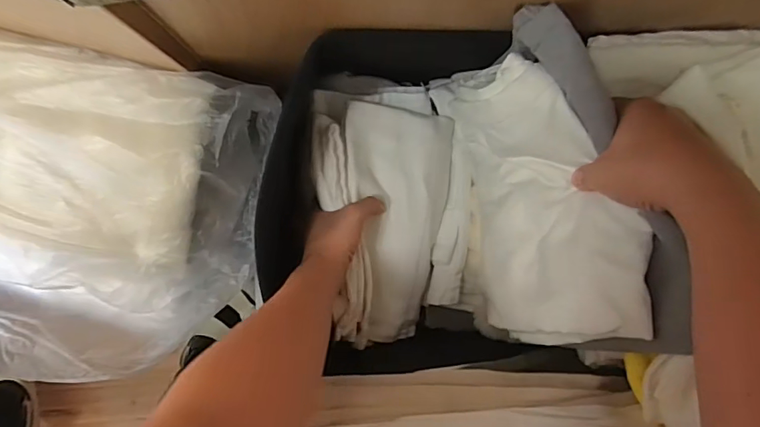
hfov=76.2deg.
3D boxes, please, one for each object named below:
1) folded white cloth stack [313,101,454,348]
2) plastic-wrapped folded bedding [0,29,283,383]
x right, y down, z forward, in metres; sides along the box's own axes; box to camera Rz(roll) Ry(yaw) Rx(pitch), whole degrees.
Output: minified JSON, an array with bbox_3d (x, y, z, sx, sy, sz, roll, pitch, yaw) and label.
[{"bbox_3d":[0.002,0.014,0.494,0.144,0.070,0.242,5,95,-8],"label":"folded white cloth stack"},{"bbox_3d":[-0.324,-0.009,0.468,0.415,0.088,0.304,10,94,-9],"label":"plastic-wrapped folded bedding"}]

